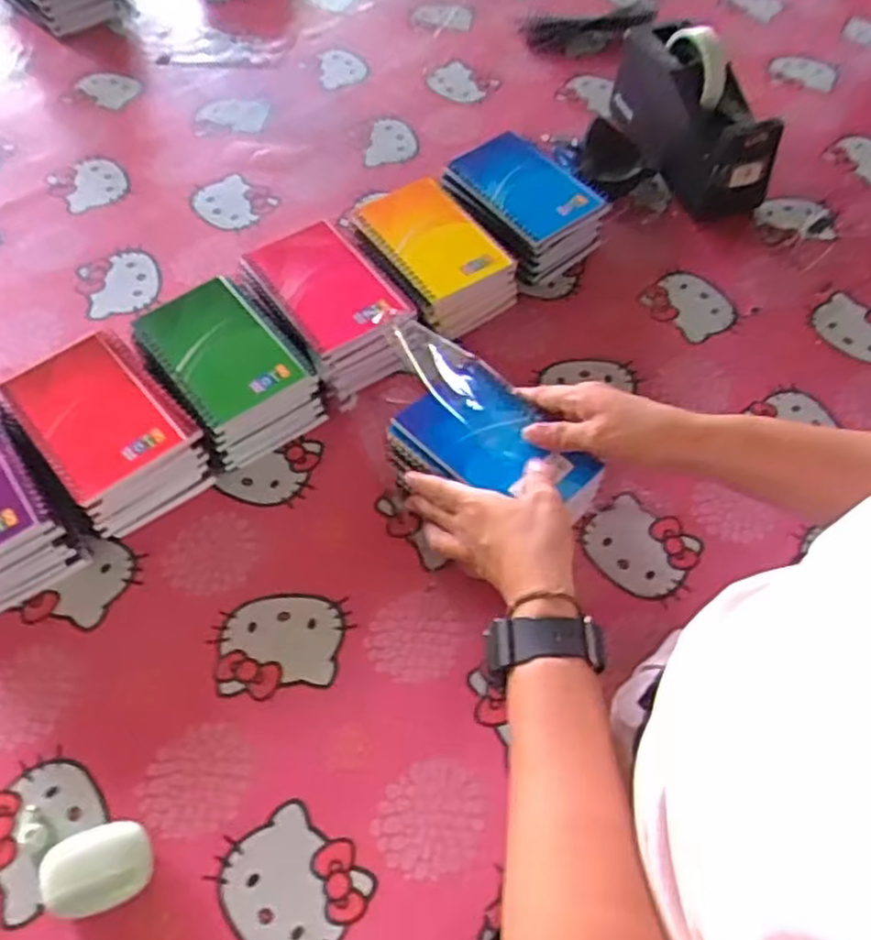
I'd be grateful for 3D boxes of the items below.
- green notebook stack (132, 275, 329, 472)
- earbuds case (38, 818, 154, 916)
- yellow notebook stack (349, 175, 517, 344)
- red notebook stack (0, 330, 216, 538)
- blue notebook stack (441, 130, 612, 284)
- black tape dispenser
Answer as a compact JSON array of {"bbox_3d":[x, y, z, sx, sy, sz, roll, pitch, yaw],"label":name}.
[{"bbox_3d":[-0.163,-0.079,0.581,0.092,0.065,0.135,-34,66,-22],"label":"green notebook stack"},{"bbox_3d":[-0.191,0.225,0.415,0.056,0.023,0.041,-12,60,-11],"label":"earbuds case"},{"bbox_3d":[-0.001,-0.186,0.651,0.097,0.061,0.135,-27,63,-18],"label":"yellow notebook stack"},{"bbox_3d":[-0.245,-0.029,0.550,0.092,0.058,0.139,-36,67,-23],"label":"red notebook stack"},{"bbox_3d":[0.078,-0.248,0.692,0.111,0.060,0.136,-34,66,-22],"label":"blue notebook stack"},{"bbox_3d":[0.253,-0.364,0.740,0.095,0.106,0.204,-14,60,-12],"label":"black tape dispenser"}]

